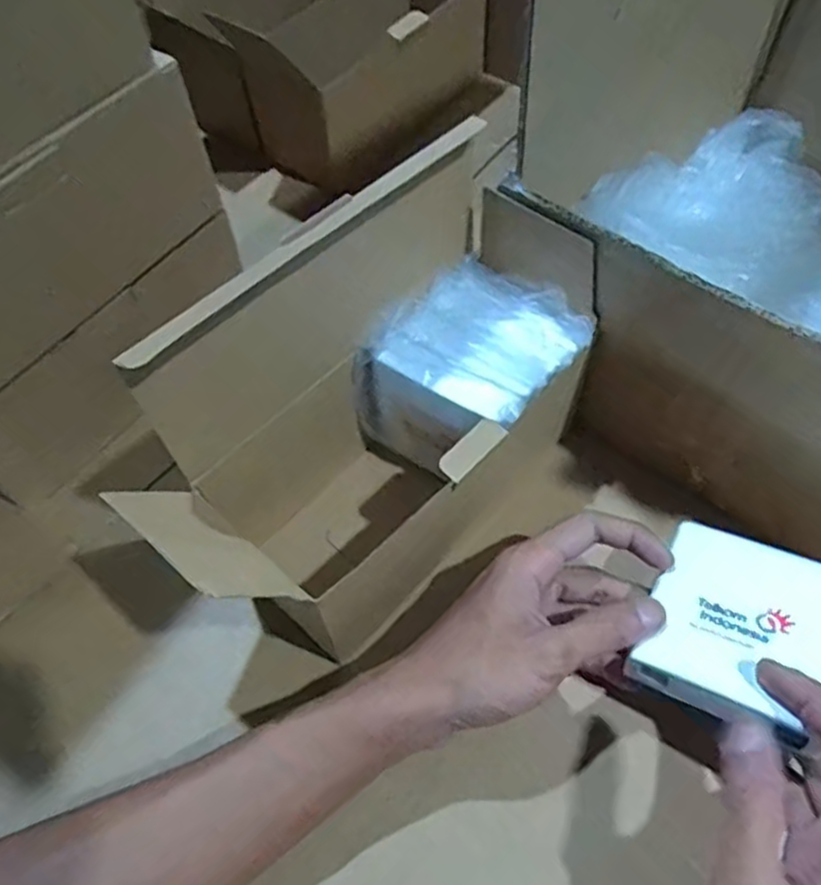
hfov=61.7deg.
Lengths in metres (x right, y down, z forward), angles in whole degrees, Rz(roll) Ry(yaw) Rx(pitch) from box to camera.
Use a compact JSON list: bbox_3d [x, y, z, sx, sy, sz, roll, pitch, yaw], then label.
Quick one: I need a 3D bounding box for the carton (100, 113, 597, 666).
[{"bbox_3d":[-0.002,-0.022,0.366,0.227,0.195,0.112,-40,64,-20],"label":"carton"}]

